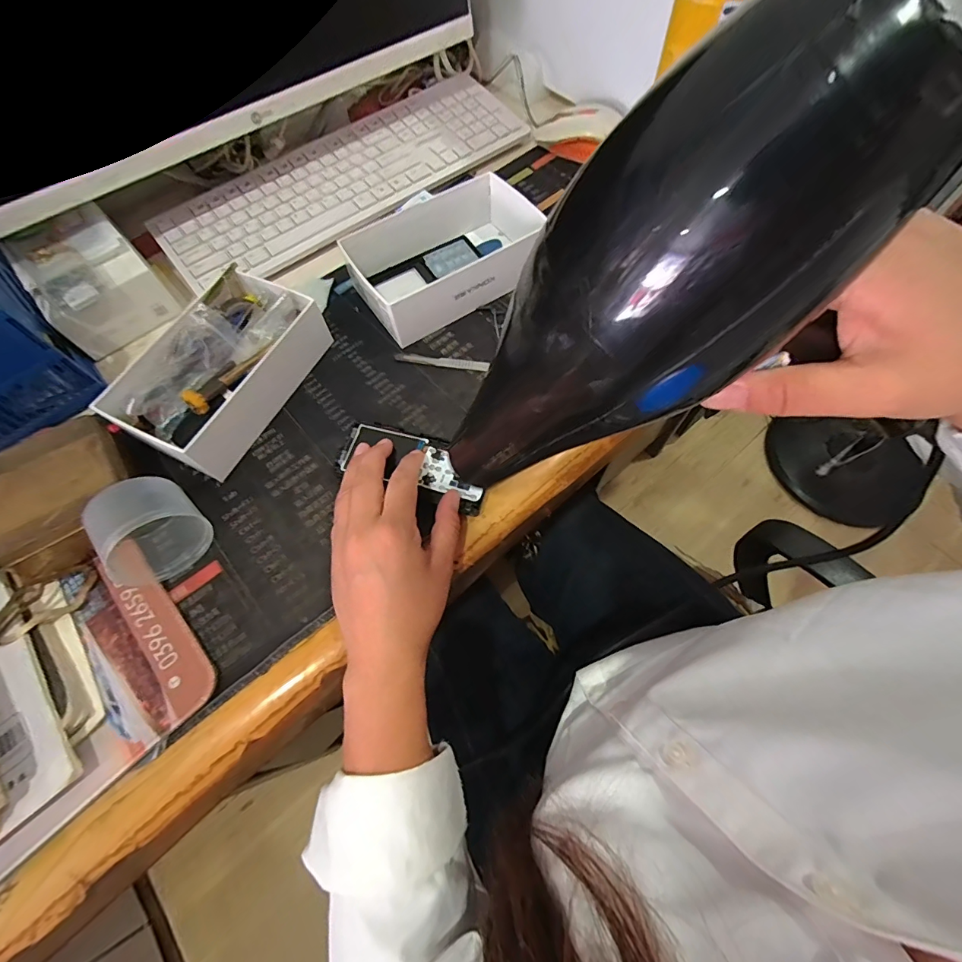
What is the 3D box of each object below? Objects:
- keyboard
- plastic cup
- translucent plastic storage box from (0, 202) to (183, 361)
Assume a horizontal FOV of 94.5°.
[{"bbox_3d":[-0.146,-0.348,0.498,0.422,0.015,0.122,-36,70,-13],"label":"keyboard"},{"bbox_3d":[-0.243,0.033,0.320,0.061,0.056,0.066,38,73,17],"label":"plastic cup"},{"bbox_3d":[-0.373,-0.195,0.429,0.100,0.060,0.111,-42,71,-15],"label":"translucent plastic storage box"}]

